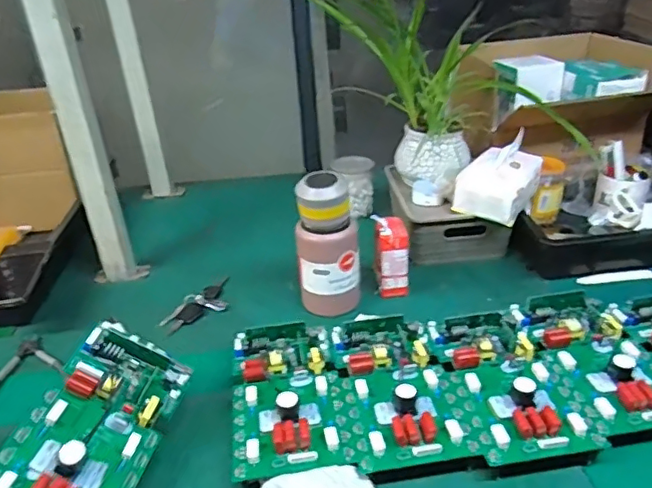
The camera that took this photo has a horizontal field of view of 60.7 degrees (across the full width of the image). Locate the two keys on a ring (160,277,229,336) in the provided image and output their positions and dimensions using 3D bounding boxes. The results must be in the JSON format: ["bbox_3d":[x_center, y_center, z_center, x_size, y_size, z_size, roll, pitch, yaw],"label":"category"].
[{"bbox_3d":[-0.193,0.094,0.864,0.052,0.023,0.137,21,38,36],"label":"two keys on a ring"}]

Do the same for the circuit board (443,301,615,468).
[{"bbox_3d":[0.212,0.146,0.640,0.122,0.033,0.214,-5,30,-2],"label":"circuit board"}]

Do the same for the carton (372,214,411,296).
[{"bbox_3d":[0.100,0.021,0.852,0.047,0.121,0.061,-5,30,-2],"label":"carton"}]

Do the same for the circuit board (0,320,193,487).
[{"bbox_3d":[-0.227,0.181,0.553,0.122,0.029,0.218,29,40,-7],"label":"circuit board"}]

